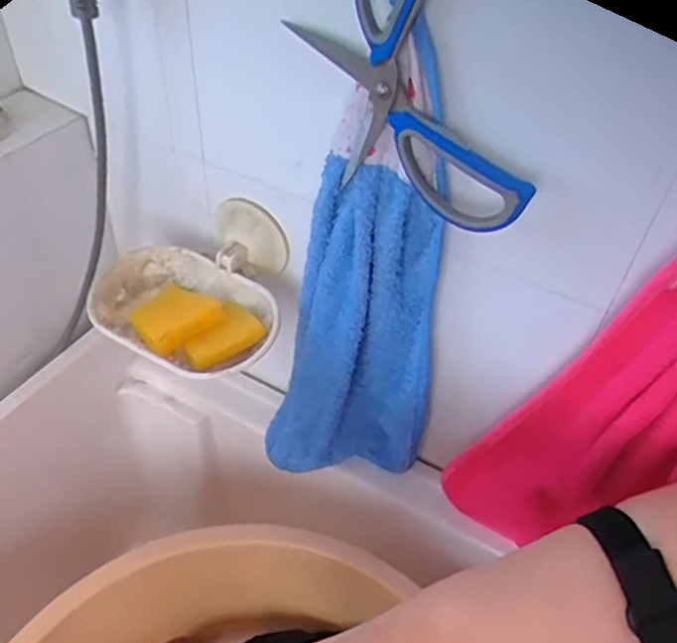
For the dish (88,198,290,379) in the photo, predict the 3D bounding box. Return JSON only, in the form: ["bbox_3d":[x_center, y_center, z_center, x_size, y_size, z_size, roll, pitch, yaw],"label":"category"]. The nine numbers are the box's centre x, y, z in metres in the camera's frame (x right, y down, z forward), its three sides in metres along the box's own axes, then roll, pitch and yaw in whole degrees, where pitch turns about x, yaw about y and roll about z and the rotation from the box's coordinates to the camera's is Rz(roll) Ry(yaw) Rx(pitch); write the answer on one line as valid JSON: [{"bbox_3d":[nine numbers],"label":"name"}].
[{"bbox_3d":[-0.102,-0.024,0.456,0.136,0.068,0.132,20,46,15],"label":"dish"}]

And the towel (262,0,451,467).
[{"bbox_3d":[0.013,-0.007,0.436,0.120,0.329,0.046,6,44,1],"label":"towel"}]

